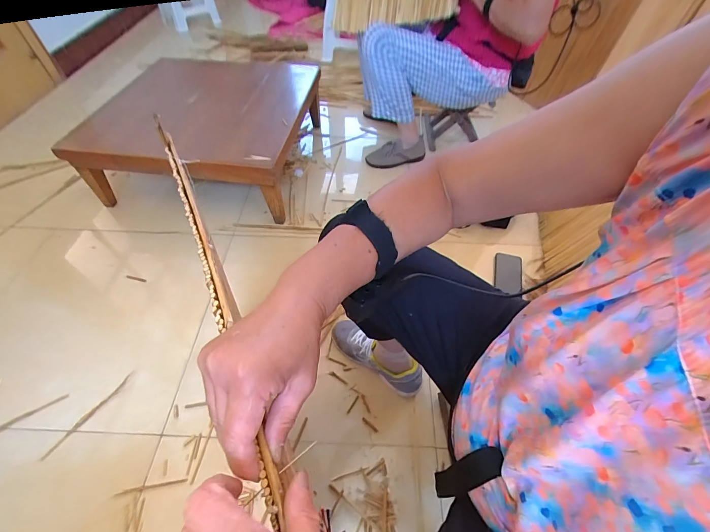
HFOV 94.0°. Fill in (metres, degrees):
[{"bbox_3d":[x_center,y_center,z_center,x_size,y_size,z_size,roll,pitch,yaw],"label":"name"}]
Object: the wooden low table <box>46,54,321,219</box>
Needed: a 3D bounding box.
[{"bbox_3d":[-0.530,-0.512,1.215,0.720,0.254,0.716,7,53,4],"label":"wooden low table"}]

